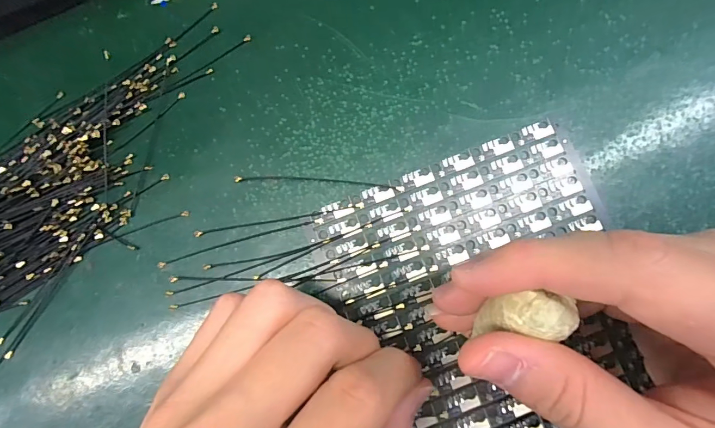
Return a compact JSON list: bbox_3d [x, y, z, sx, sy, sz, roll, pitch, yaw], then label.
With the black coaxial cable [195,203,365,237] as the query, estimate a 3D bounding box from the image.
[{"bbox_3d":[-0.036,0.003,0.177,0.079,0.004,0.004,-10,82,0],"label":"black coaxial cable"}]

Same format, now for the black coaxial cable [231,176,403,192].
[{"bbox_3d":[-0.018,-0.015,0.179,0.078,0.004,0.004,4,82,2],"label":"black coaxial cable"}]

